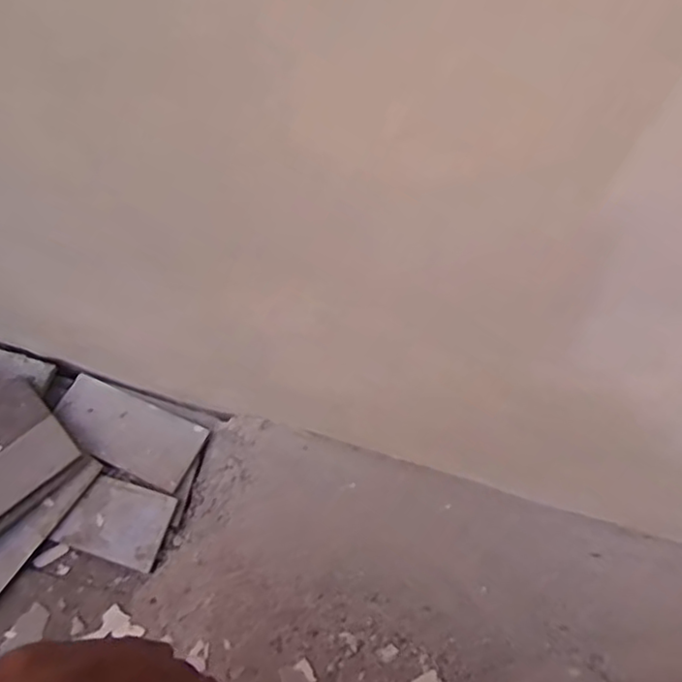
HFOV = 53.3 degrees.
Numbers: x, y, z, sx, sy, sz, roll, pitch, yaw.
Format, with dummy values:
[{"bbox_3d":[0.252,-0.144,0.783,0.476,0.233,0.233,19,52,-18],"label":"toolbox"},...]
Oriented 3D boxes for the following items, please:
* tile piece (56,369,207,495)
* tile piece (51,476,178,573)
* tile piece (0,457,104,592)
[{"bbox_3d":[-0.266,0.110,0.835,0.195,0.014,0.087,22,59,15],"label":"tile piece"},{"bbox_3d":[-0.259,0.207,0.784,0.120,0.014,0.086,12,68,15],"label":"tile piece"},{"bbox_3d":[-0.360,0.213,0.785,0.046,0.007,0.196,37,76,-3],"label":"tile piece"}]

